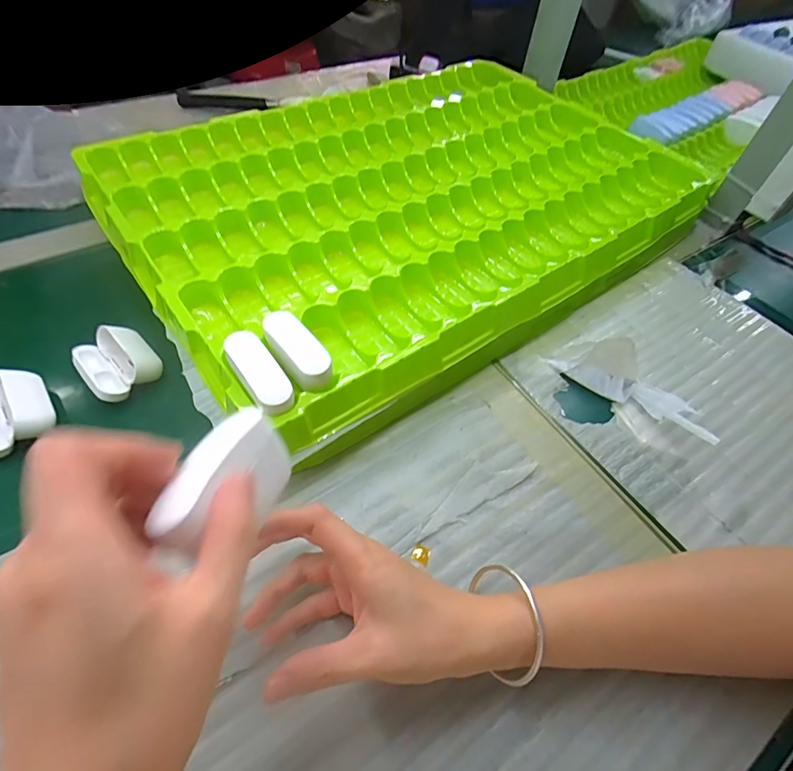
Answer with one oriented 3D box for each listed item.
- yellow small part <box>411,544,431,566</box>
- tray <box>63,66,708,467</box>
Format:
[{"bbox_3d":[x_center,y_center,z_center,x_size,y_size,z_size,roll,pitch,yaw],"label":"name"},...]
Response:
[{"bbox_3d":[0.017,0.112,0.285,0.012,0.004,0.011,28,55,15],"label":"yellow small part"},{"bbox_3d":[0.029,-0.205,0.477,0.592,0.072,0.397,-31,62,-26],"label":"tray"}]

